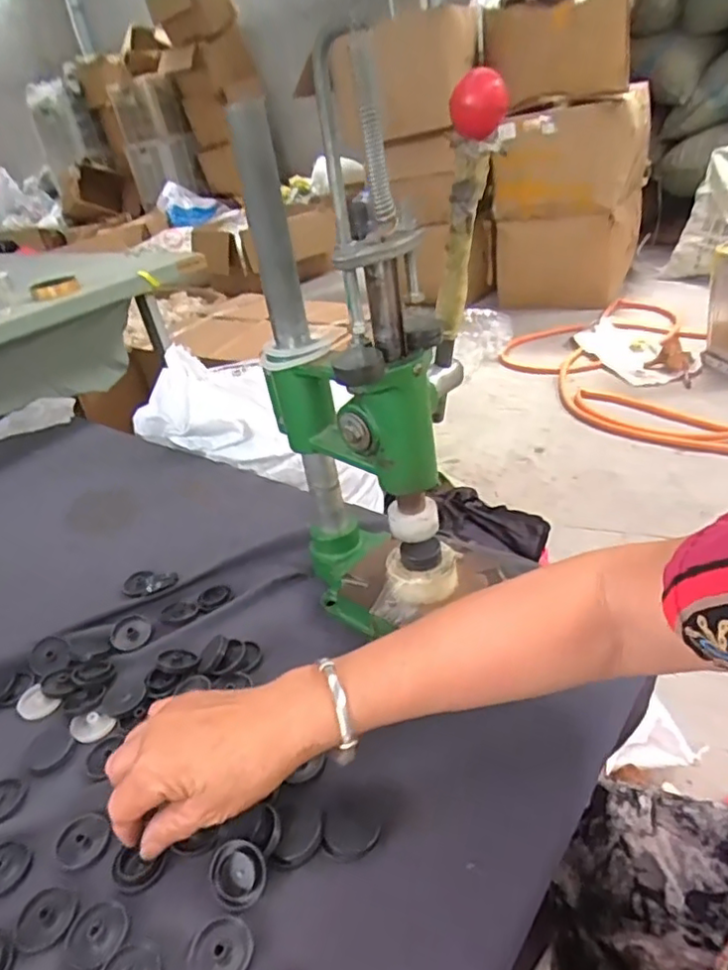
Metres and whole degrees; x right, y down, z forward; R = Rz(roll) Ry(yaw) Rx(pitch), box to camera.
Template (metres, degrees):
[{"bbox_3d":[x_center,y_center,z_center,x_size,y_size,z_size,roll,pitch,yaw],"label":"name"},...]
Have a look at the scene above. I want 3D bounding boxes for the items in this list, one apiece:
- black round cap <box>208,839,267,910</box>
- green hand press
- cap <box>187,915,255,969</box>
[{"bbox_3d":[-0.071,0.219,0.348,0.031,0.006,0.032,2,71,-3],"label":"black round cap"},{"bbox_3d":[0.019,-0.081,0.470,0.150,0.372,0.142,-20,34,-15],"label":"green hand press"},{"bbox_3d":[-0.076,0.247,0.327,0.031,0.004,0.033,-7,32,4],"label":"cap"}]

